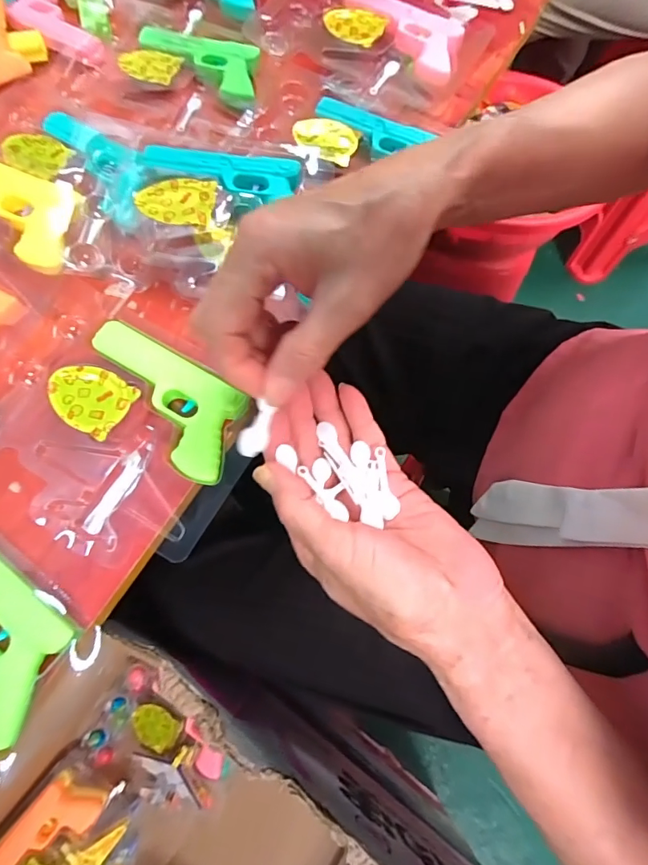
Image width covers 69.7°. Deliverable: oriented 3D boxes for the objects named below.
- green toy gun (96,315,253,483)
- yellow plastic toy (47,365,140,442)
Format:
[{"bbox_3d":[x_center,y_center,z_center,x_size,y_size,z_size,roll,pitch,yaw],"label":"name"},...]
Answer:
[{"bbox_3d":[-0.100,-0.022,0.290,0.119,0.013,0.058,34,72,10],"label":"green toy gun"},{"bbox_3d":[-0.143,-0.021,0.287,0.050,0.011,0.039,31,71,9],"label":"yellow plastic toy"}]

